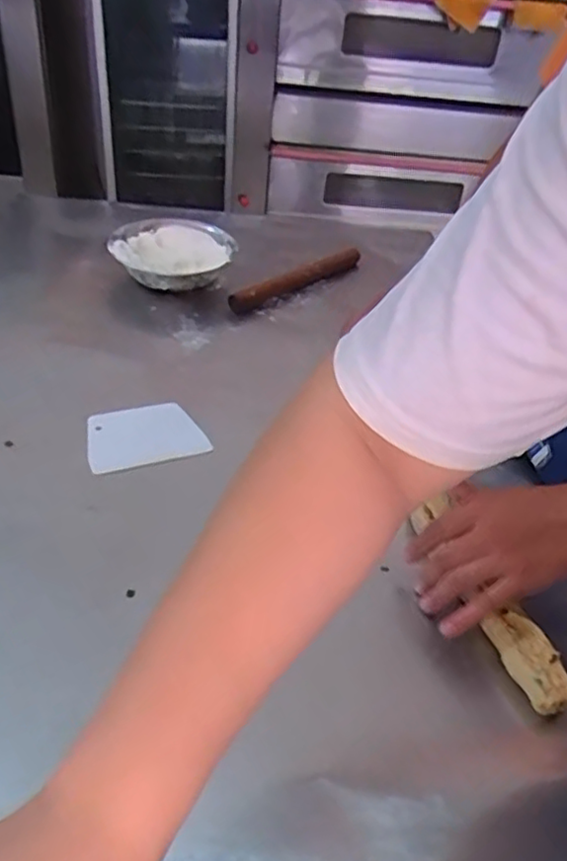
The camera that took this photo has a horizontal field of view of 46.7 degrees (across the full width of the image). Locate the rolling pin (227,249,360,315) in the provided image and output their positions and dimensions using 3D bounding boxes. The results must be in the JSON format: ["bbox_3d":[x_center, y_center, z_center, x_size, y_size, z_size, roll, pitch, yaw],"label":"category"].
[{"bbox_3d":[0.023,-0.240,1.034,0.035,0.027,0.270,34,46,31],"label":"rolling pin"}]

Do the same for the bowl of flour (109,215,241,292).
[{"bbox_3d":[-0.170,-0.272,0.993,0.177,0.060,0.164,4,38,-3],"label":"bowl of flour"}]

